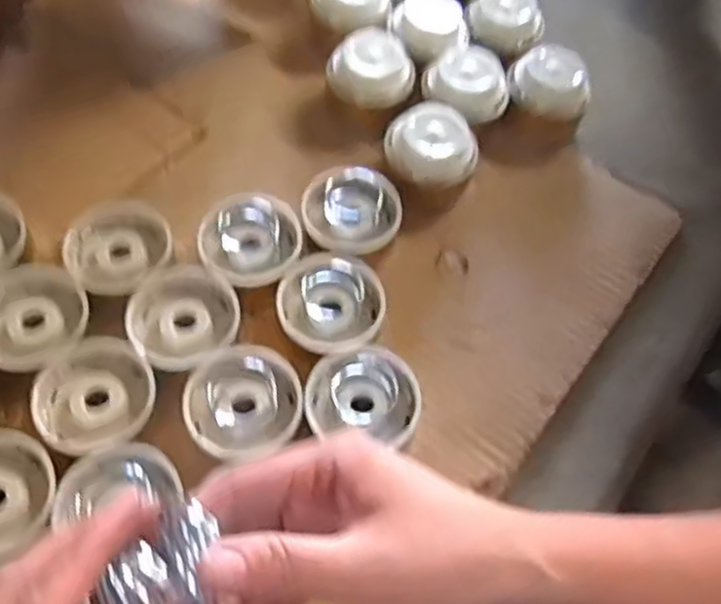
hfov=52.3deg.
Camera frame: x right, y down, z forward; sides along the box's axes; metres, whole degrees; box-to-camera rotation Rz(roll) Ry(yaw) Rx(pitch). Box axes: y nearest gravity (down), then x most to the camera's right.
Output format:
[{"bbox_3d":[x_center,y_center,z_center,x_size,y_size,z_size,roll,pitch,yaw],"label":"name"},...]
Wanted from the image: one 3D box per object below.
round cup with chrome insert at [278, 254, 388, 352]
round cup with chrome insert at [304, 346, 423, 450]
[{"bbox_3d":[-0.019,0.005,0.471,0.067,0.040,0.061,2,60,-3],"label":"round cup with chrome insert"},{"bbox_3d":[0.001,0.062,0.440,0.066,0.040,0.060,2,60,-3],"label":"round cup with chrome insert"}]

